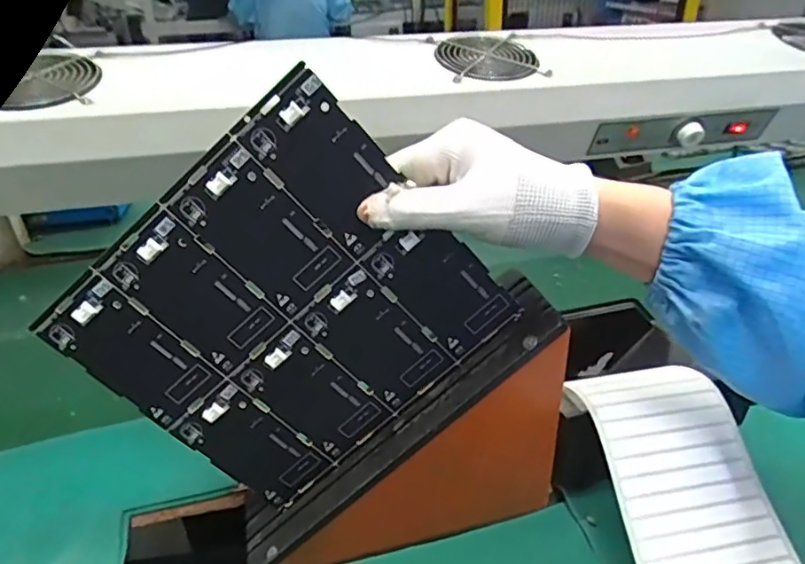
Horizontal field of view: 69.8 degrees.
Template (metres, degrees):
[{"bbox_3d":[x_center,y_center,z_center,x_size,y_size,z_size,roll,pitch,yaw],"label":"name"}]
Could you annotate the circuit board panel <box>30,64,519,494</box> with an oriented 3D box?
[{"bbox_3d":[-0.071,0.022,0.364,0.221,0.202,0.005,-41,21,9],"label":"circuit board panel"}]

